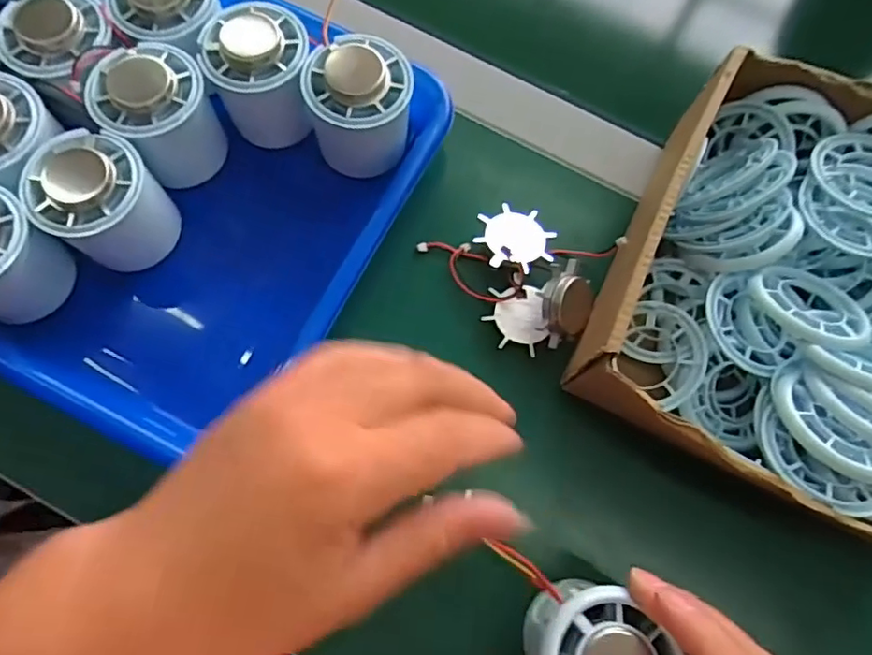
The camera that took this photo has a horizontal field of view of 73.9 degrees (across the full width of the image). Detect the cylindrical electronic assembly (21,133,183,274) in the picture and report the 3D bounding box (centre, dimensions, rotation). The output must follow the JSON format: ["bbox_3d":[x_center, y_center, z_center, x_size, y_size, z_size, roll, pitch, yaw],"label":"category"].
[{"bbox_3d":[-0.163,-0.060,0.289,0.057,0.053,0.053,1,73,-2],"label":"cylindrical electronic assembly"}]

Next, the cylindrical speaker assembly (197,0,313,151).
[{"bbox_3d":[-0.092,-0.136,0.314,0.051,0.055,0.050,1,73,-2],"label":"cylindrical speaker assembly"}]

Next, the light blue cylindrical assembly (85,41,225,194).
[{"bbox_3d":[-0.143,-0.112,0.303,0.053,0.059,0.050,1,73,-2],"label":"light blue cylindrical assembly"}]

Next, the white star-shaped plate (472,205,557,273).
[{"bbox_3d":[0.044,-0.049,0.317,0.040,0.009,0.041,-32,77,-11],"label":"white star-shaped plate"}]

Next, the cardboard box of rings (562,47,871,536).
[{"bbox_3d":[0.193,-0.014,0.284,0.196,0.064,0.218,27,74,6],"label":"cardboard box of rings"}]

